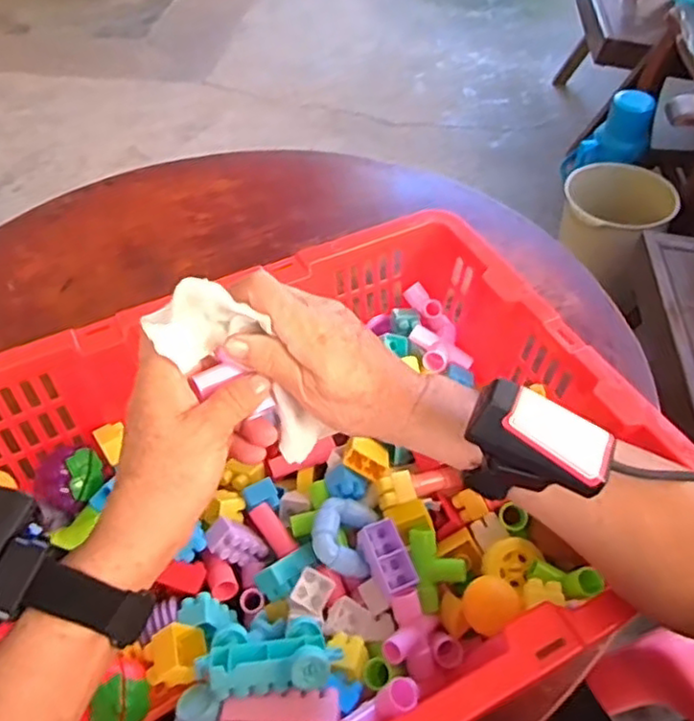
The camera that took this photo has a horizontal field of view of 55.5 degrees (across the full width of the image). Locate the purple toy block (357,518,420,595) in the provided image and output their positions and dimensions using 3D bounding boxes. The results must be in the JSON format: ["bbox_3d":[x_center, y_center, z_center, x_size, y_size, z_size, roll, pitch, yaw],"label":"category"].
[{"bbox_3d":[0.027,0.140,0.471,0.030,0.023,0.048,-18,74,-24],"label":"purple toy block"}]

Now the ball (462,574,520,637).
[{"bbox_3d":[0.095,0.170,0.448,0.035,0.039,0.035,0,49,0],"label":"ball"}]

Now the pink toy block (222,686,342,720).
[{"bbox_3d":[-0.040,0.217,0.402,0.071,0.019,0.026,-2,49,-2],"label":"pink toy block"}]

